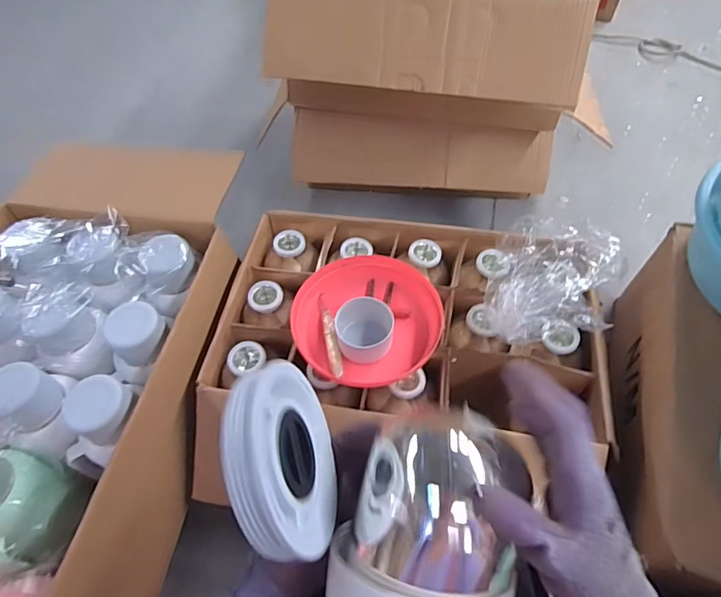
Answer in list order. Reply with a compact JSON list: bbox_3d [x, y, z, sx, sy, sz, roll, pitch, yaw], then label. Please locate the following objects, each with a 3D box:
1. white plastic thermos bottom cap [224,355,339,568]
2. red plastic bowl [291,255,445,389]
[{"bbox_3d":[-0.048,0.108,0.333,0.017,0.121,0.123,-18,61,19],"label":"white plastic thermos bottom cap"},{"bbox_3d":[0.007,0.024,0.763,0.220,0.046,0.227,-1,56,1],"label":"red plastic bowl"}]

